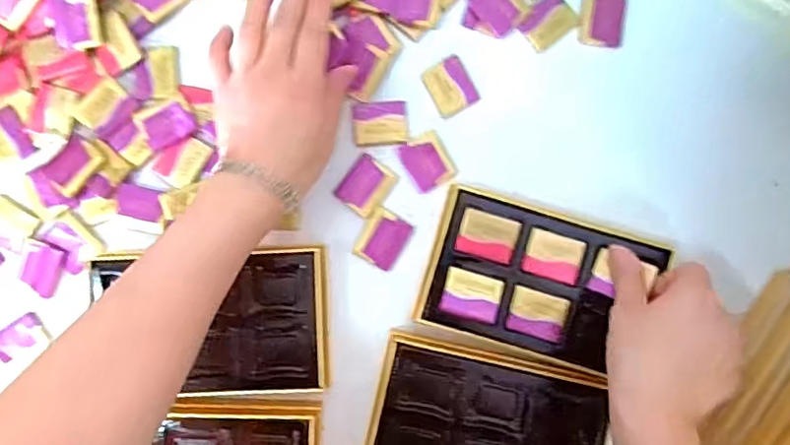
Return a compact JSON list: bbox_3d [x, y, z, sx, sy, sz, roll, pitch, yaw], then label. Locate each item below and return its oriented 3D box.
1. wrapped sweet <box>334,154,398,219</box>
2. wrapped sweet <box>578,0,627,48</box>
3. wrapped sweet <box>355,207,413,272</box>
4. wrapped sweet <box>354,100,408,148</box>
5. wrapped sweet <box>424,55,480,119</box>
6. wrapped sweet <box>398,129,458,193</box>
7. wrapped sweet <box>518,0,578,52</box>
[{"bbox_3d":[-0.021,-0.028,0.442,0.032,0.004,0.040,37,87,0],"label":"wrapped sweet"},{"bbox_3d":[0.158,-0.155,0.450,0.033,0.009,0.040,3,88,-1],"label":"wrapped sweet"},{"bbox_3d":[-0.008,0.013,0.442,0.032,0.006,0.040,31,87,0],"label":"wrapped sweet"},{"bbox_3d":[-0.011,-0.075,0.447,0.040,0.005,0.032,-4,88,-1],"label":"wrapped sweet"},{"bbox_3d":[0.042,-0.103,0.444,0.033,0.007,0.041,-27,88,-2],"label":"wrapped sweet"},{"bbox_3d":[0.025,-0.046,0.445,0.033,0.004,0.040,-27,88,-2],"label":"wrapped sweet"},{"bbox_3d":[0.117,-0.152,0.446,0.040,0.008,0.030,-43,89,-2],"label":"wrapped sweet"}]

